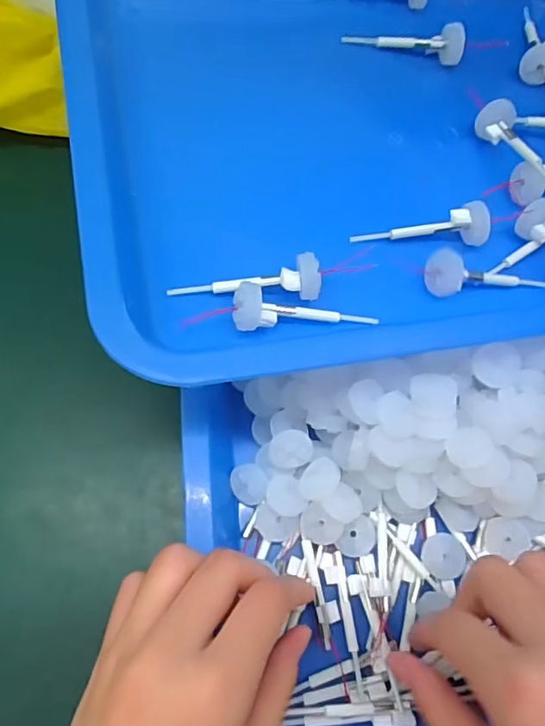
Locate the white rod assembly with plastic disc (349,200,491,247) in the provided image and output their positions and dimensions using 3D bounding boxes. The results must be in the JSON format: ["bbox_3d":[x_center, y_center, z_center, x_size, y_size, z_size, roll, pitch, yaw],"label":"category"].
[{"bbox_3d":[0.072,-0.065,0.269,0.065,0.012,0.016,-8,71,-5],"label":"white rod assembly with plastic disc"}]

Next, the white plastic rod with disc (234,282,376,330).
[{"bbox_3d":[0.016,-0.023,0.245,0.065,0.015,0.020,3,70,-18],"label":"white plastic rod with disc"}]

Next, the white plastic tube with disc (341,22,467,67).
[{"bbox_3d":[0.076,-0.187,0.317,0.068,0.012,0.018,9,71,1],"label":"white plastic tube with disc"}]

